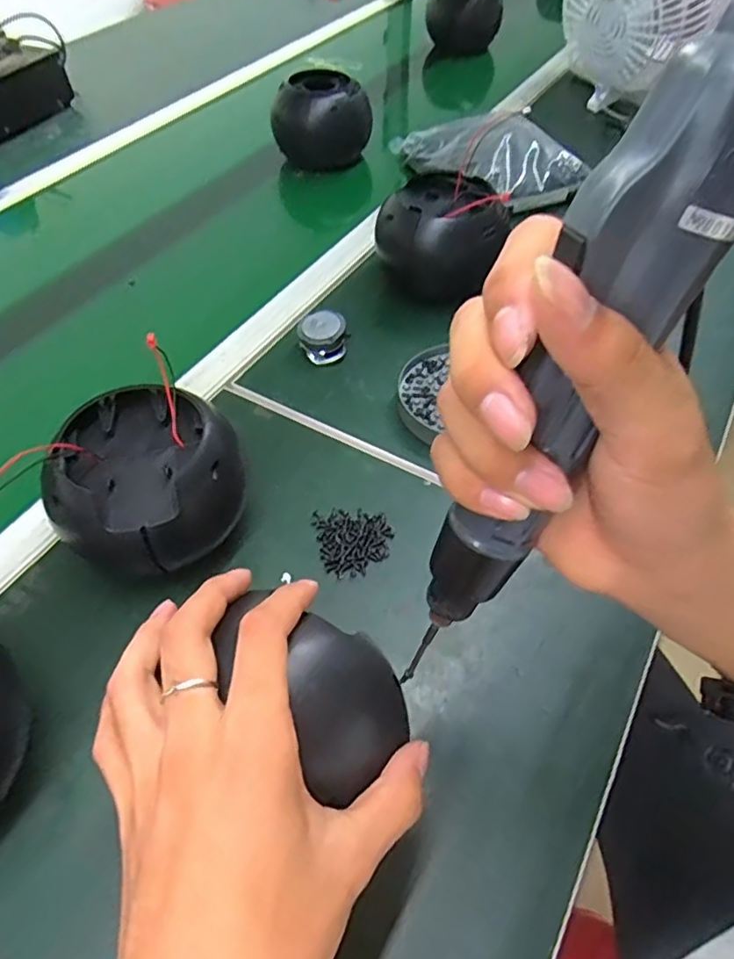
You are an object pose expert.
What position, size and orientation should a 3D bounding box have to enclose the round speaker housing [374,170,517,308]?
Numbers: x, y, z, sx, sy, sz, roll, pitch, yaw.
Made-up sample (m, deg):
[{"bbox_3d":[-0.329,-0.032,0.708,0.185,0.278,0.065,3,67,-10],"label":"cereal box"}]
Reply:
[{"bbox_3d":[0.074,-0.250,0.623,0.128,0.089,0.102,-3,52,-3],"label":"round speaker housing"}]

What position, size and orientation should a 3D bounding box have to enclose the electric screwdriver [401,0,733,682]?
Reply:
[{"bbox_3d":[0.059,-0.024,0.187,0.031,0.242,0.034,-21,53,-43],"label":"electric screwdriver"}]

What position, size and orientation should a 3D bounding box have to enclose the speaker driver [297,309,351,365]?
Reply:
[{"bbox_3d":[-0.041,-0.134,0.564,0.045,0.029,0.044,-5,52,-4],"label":"speaker driver"}]

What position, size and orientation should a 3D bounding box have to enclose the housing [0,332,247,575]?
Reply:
[{"bbox_3d":[-0.154,0.000,0.403,0.122,0.099,0.120,0,52,0],"label":"housing"}]

